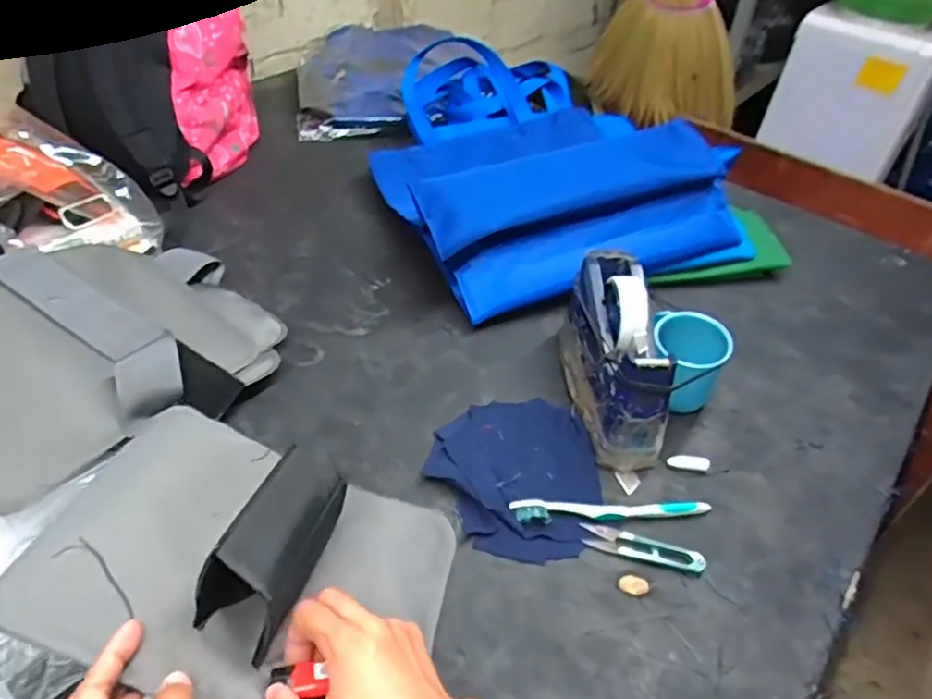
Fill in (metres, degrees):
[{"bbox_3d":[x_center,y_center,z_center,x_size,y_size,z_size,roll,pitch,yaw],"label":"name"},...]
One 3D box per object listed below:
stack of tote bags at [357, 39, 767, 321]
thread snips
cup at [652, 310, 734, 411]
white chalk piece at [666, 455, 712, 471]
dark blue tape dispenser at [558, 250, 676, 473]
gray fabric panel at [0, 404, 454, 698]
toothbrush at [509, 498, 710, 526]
[{"bbox_3d":[0.091,-0.278,0.928,0.418,0.152,0.540,-9,44,-16],"label":"stack of tote bags"},{"bbox_3d":[0.149,0.167,0.543,0.101,0.008,0.021,14,42,8],"label":"thread snips"},{"bbox_3d":[0.217,0.017,0.657,0.076,0.094,0.073,3,42,-3],"label":"cup"},{"bbox_3d":[0.210,0.106,0.610,0.036,0.015,0.014,13,42,8],"label":"white chalk piece"},{"bbox_3d":[0.145,0.001,0.638,0.066,0.121,0.200,0,42,-6],"label":"dark blue tape dispenser"},{"bbox_3d":[-0.146,0.144,0.455,0.246,0.136,0.214,12,42,7],"label":"gray fabric panel"},{"bbox_3d":[0.127,0.140,0.562,0.173,0.014,0.020,-1,42,-8],"label":"toothbrush"}]

